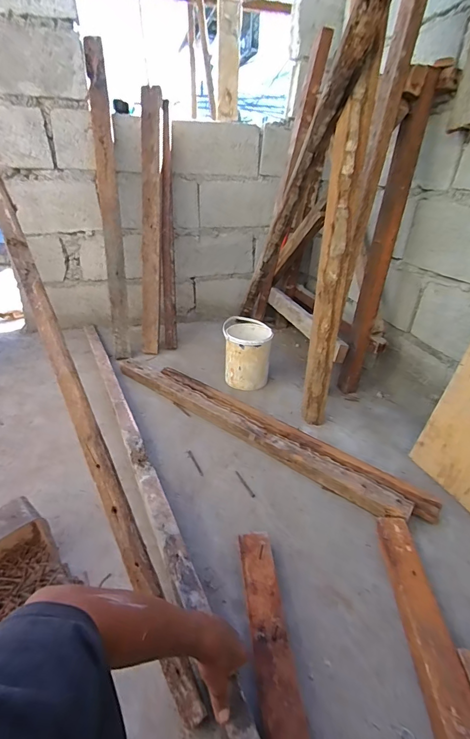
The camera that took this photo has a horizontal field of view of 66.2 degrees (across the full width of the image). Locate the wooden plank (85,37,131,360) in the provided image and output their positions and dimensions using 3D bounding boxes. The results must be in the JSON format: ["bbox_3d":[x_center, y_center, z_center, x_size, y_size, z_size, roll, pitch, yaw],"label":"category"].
[{"bbox_3d":[-0.489,-0.629,1.398,0.079,1.170,0.037,-4,8,-12],"label":"wooden plank"}]

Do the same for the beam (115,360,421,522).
[{"bbox_3d":[-0.012,0.166,1.116,1.059,0.059,0.064,23,35,33],"label":"beam"}]

